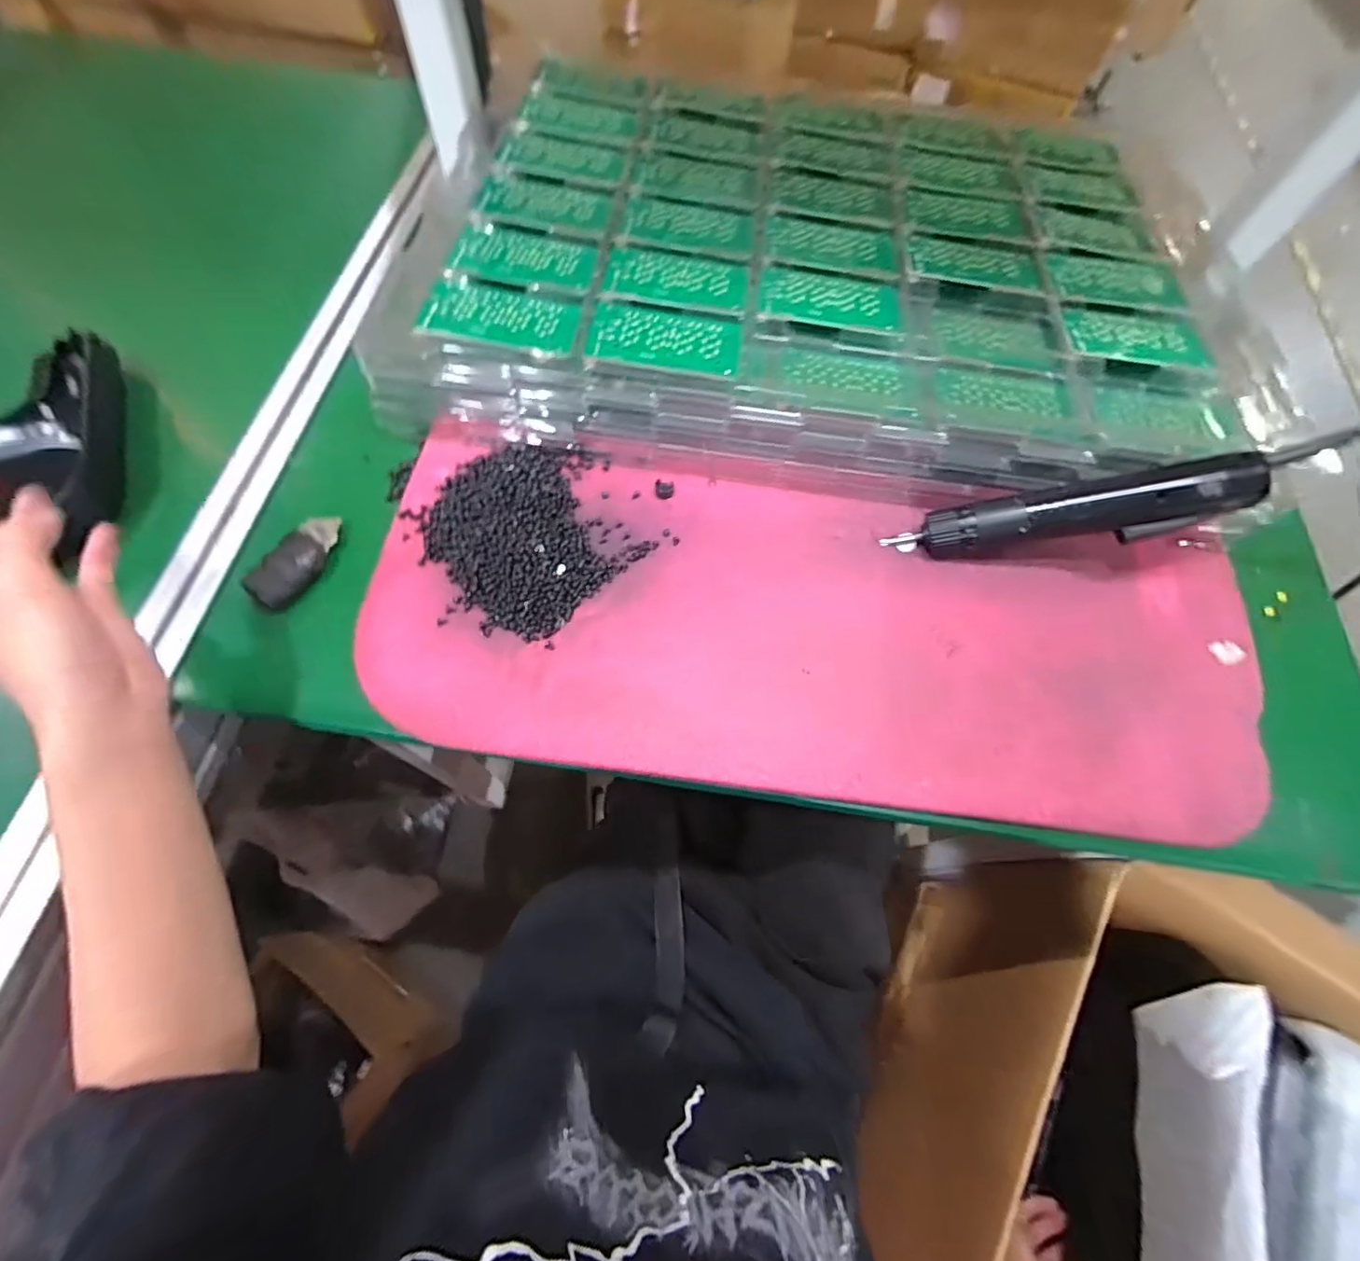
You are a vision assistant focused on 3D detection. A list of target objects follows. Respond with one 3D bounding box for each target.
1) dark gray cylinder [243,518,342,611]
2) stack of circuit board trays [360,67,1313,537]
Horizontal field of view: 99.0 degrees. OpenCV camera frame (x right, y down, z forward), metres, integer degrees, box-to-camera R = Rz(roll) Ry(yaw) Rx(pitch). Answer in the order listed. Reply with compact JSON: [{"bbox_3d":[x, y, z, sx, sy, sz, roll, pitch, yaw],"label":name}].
[{"bbox_3d":[-0.266,-0.048,0.406,0.031,0.020,0.073,25,69,7],"label":"dark gray cylinder"},{"bbox_3d":[0.134,-0.311,0.492,0.634,0.075,0.409,7,68,0],"label":"stack of circuit board trays"}]

